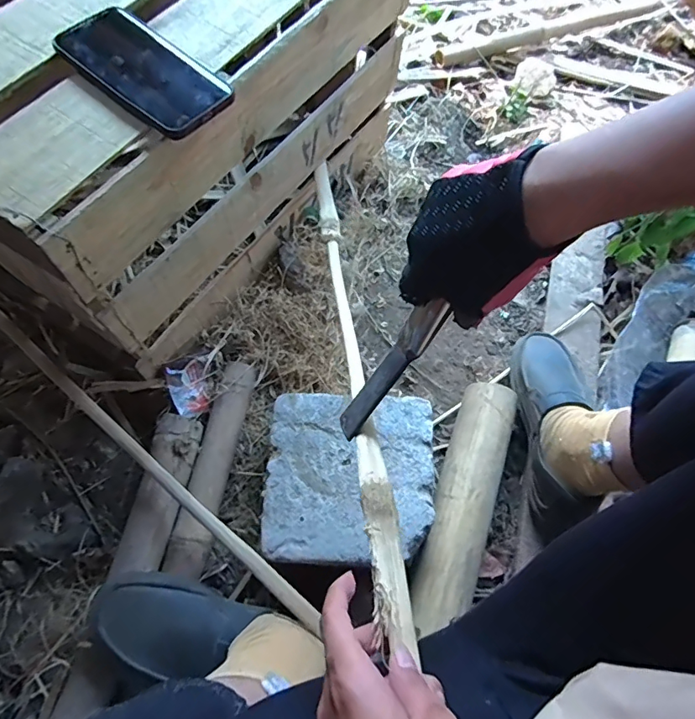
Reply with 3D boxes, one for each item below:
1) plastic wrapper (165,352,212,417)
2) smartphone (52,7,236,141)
[{"bbox_3d":[-0.211,0.037,0.654,0.058,0.012,0.077,-15,83,-28],"label":"plastic wrapper"},{"bbox_3d":[-0.188,-0.267,0.439,0.164,0.013,0.088,38,63,10],"label":"smartphone"}]

